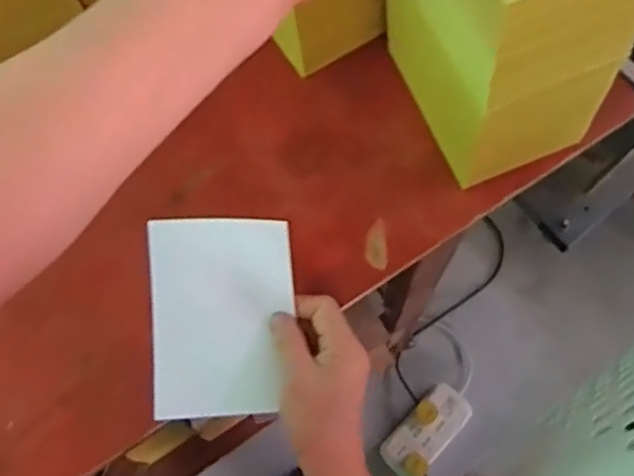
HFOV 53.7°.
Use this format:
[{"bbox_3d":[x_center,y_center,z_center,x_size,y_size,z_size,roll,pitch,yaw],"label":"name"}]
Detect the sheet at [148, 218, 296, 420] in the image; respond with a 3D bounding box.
[{"bbox_3d":[-0.070,0.059,0.468,0.103,0.007,0.144,-2,89,-4],"label":"sheet"}]

